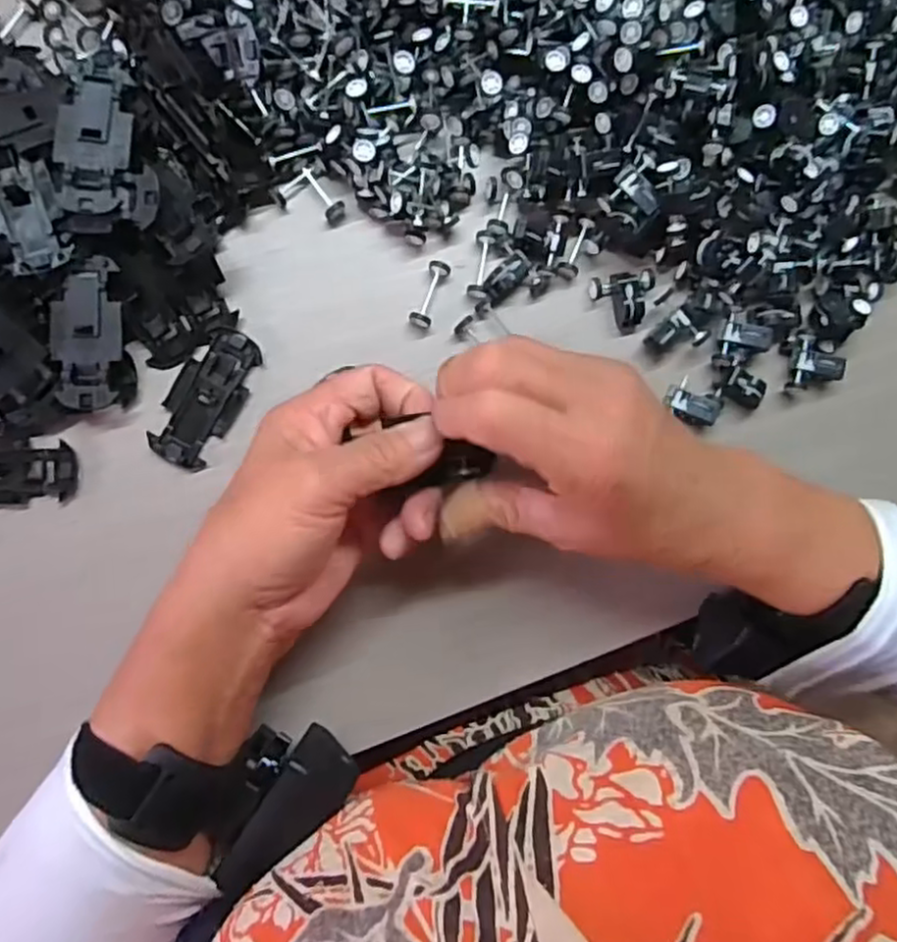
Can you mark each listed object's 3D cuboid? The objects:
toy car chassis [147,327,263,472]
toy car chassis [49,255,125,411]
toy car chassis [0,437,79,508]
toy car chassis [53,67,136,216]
[{"bbox_3d":[-0.109,-0.033,0.312,0.030,0.004,0.065,30,86,-7],"label":"toy car chassis"},{"bbox_3d":[-0.156,-0.059,0.300,0.028,0.014,0.063,-3,91,-8],"label":"toy car chassis"},{"bbox_3d":[-0.197,0.000,0.301,0.064,0.007,0.030,1,90,-8],"label":"toy car chassis"},{"bbox_3d":[-0.147,-0.138,0.286,0.028,0.007,0.063,1,90,-8],"label":"toy car chassis"}]

